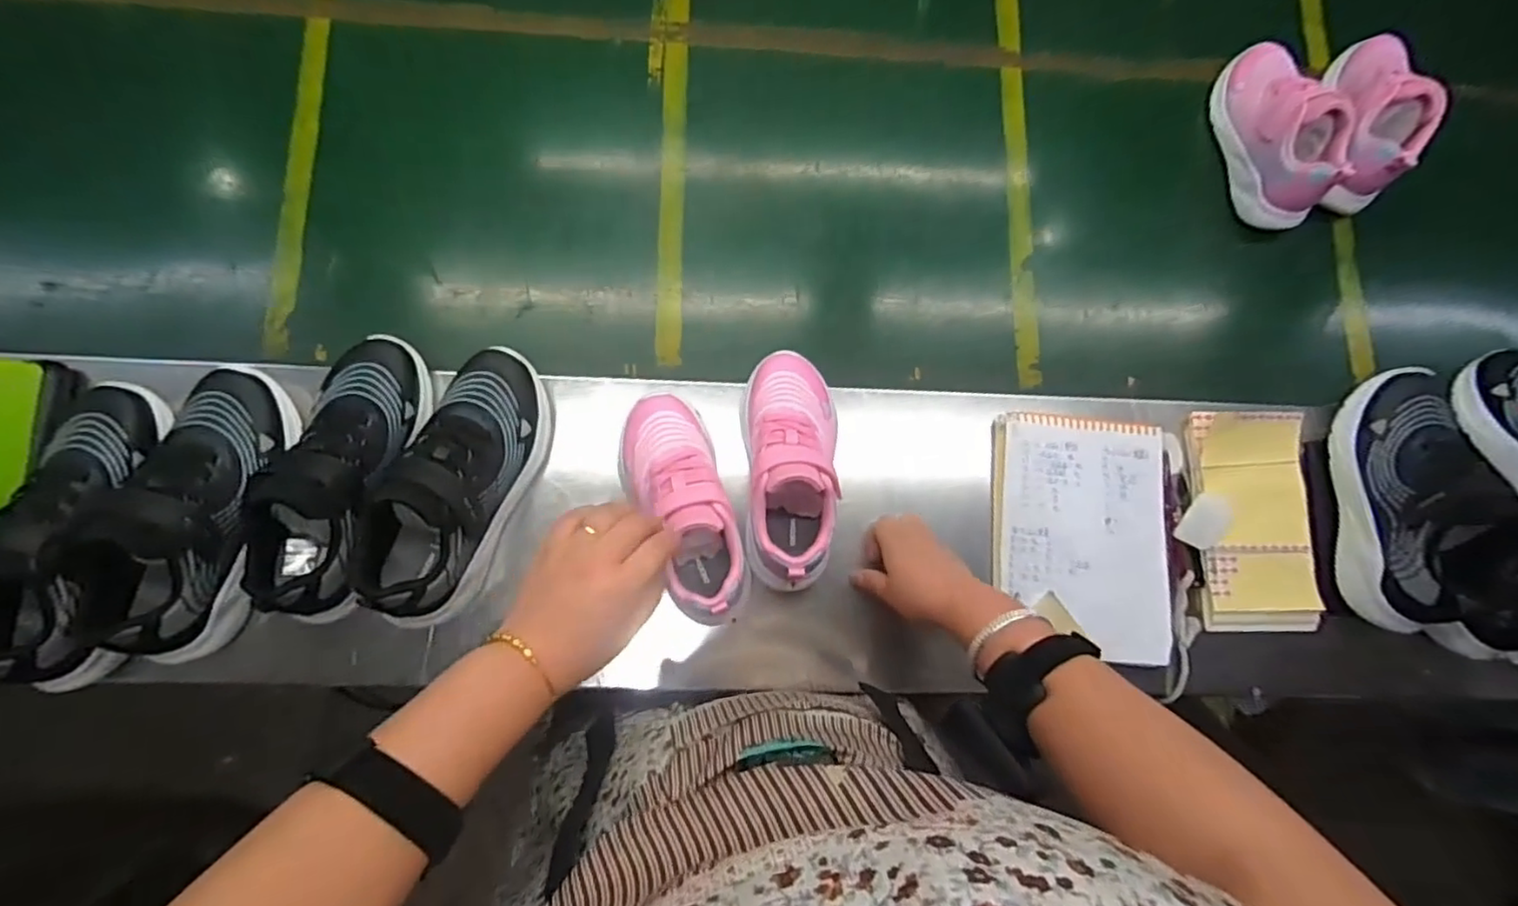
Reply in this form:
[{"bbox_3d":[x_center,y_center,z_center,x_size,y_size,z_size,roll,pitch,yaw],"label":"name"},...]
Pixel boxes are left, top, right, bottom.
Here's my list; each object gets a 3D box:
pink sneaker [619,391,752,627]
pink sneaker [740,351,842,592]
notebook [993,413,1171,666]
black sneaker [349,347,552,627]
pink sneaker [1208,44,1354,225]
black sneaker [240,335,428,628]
[{"bbox_3d":[-0.059,0.039,0.515,0.071,0.081,0.183,-20,72,-7],"label":"pink sneaker"},{"bbox_3d":[0.028,0.012,0.534,0.077,0.090,0.194,0,82,-4],"label":"pink sneaker"},{"bbox_3d":[0.288,0.071,0.577,0.156,0.016,0.207,5,82,-3],"label":"notebook"},{"bbox_3d":[-0.239,0.022,0.500,0.091,0.095,0.226,28,81,0],"label":"black sneaker"},{"bbox_3d":[0.524,-0.332,0.650,0.073,0.106,0.198,-10,83,-5],"label":"pink sneaker"},{"bbox_3d":[-0.328,0.012,0.508,0.082,0.094,0.227,12,69,-2],"label":"black sneaker"}]

